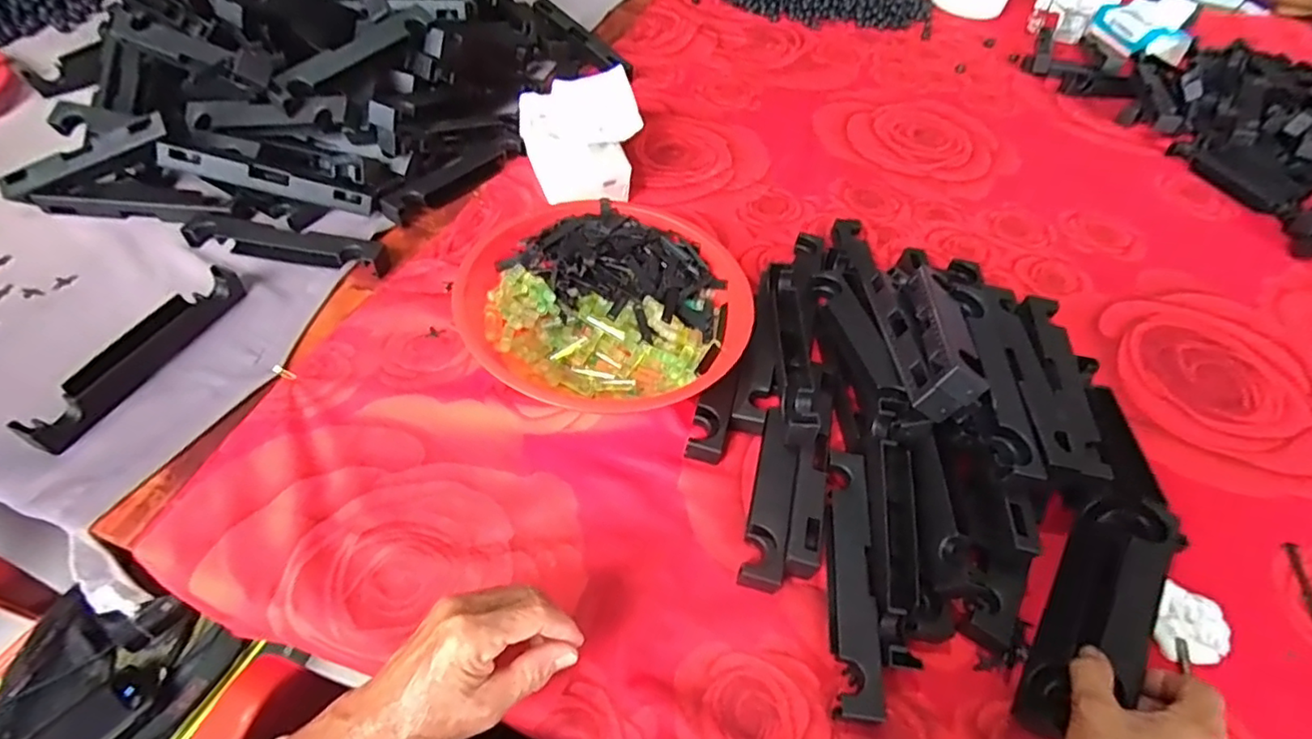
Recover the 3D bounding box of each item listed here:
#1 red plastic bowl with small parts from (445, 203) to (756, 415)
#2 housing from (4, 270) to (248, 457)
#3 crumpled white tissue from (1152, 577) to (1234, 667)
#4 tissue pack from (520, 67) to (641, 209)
[{"bbox_3d":[-0.043,-0.055,0.565,0.248,0.077,0.235,10,50,2],"label":"red plastic bowl with small parts"},{"bbox_3d":[-0.426,-0.016,0.511,0.021,0.027,0.191,19,51,9],"label":"housing"},{"bbox_3d":[0.407,0.197,0.469,0.042,0.025,0.049,28,53,16],"label":"crumpled white tissue"},{"bbox_3d":[-0.088,-0.269,0.724,0.127,0.092,0.159,-8,52,-13],"label":"tissue pack"}]

